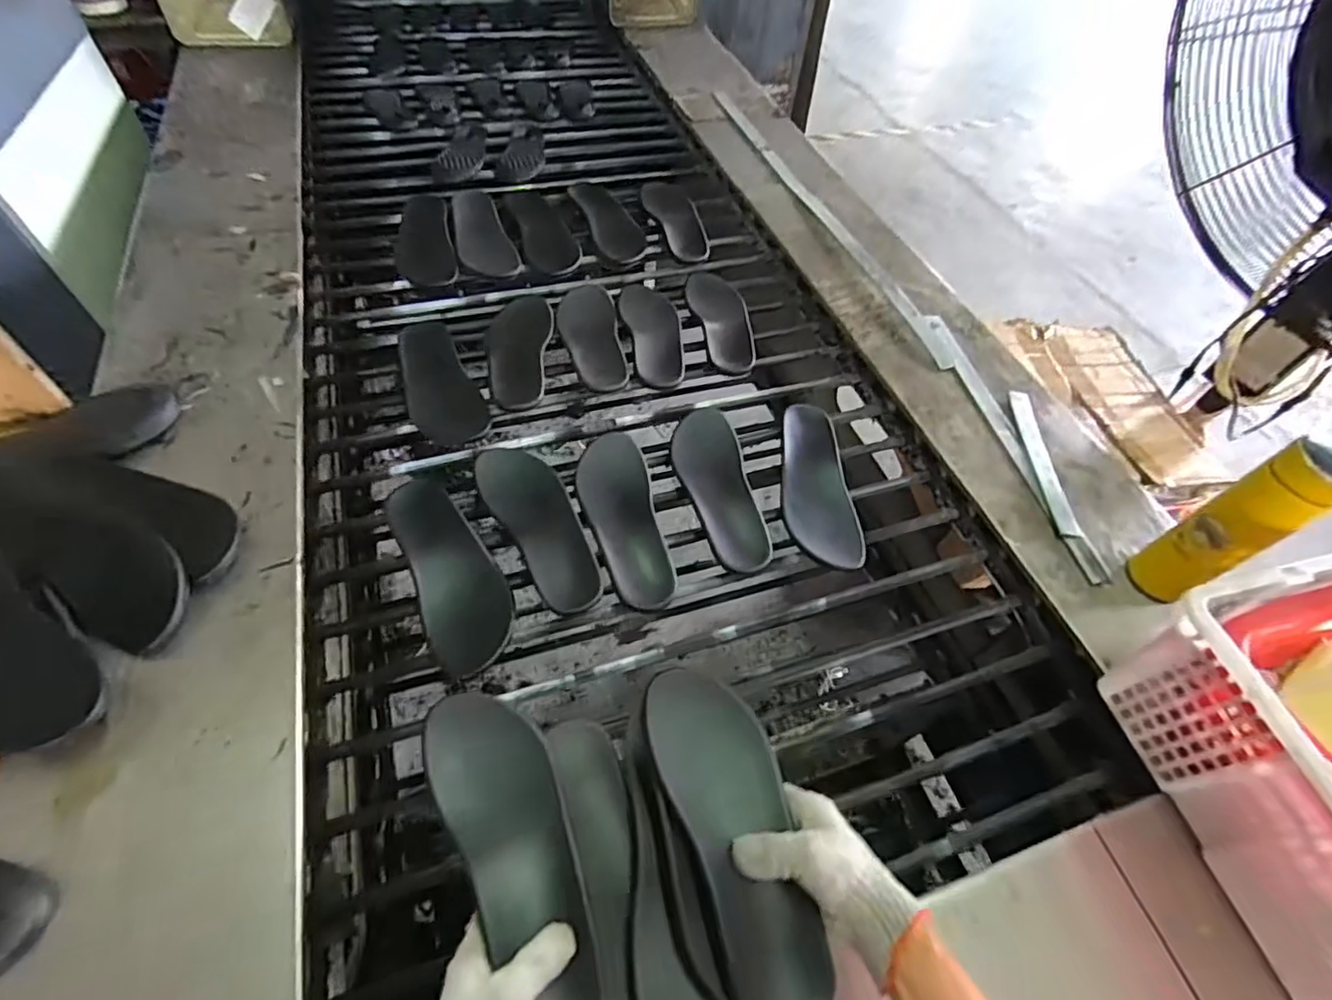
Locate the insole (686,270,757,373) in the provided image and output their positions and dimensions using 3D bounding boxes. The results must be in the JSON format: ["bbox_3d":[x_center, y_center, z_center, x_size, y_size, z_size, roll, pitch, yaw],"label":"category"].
[{"bbox_3d":[0.093,-0.288,0.956,0.087,0.020,0.246,-6,55,-10],"label":"insole"}]

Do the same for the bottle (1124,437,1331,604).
[{"bbox_3d":[0.567,0.031,0.614,0.052,0.226,0.061,-21,59,-20],"label":"bottle"}]

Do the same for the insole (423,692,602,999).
[{"bbox_3d":[-0.111,0.262,0.463,0.082,0.018,0.245,-22,61,-20],"label":"insole"}]

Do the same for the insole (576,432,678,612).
[{"bbox_3d":[-0.052,0.012,0.720,0.088,0.031,0.252,-6,55,-10],"label":"insole"}]

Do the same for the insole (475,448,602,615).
[{"bbox_3d":[-0.147,0.020,0.707,0.087,0.016,0.250,-21,59,-20],"label":"insole"}]

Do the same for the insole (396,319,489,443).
[{"bbox_3d":[-0.311,-0.165,0.829,0.090,0.038,0.205,-19,58,-18],"label":"insole"}]

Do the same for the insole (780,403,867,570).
[{"bbox_3d":[0.193,-0.020,0.783,0.092,0.041,0.234,-1,54,-7],"label":"insole"}]

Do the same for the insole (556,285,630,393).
[{"bbox_3d":[-0.114,-0.251,0.915,0.087,0.022,0.253,-7,55,-10],"label":"insole"}]

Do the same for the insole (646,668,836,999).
[{"bbox_3d":[0.056,0.250,0.468,0.090,0.030,0.245,-12,54,-14],"label":"insole"}]

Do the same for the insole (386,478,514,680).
[{"bbox_3d":[-0.239,0.073,0.677,0.087,0.024,0.242,-20,59,-19],"label":"insole"}]

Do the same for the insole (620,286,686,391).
[{"bbox_3d":[-0.020,-0.262,0.924,0.085,0.016,0.260,-3,54,-8],"label":"insole"}]

